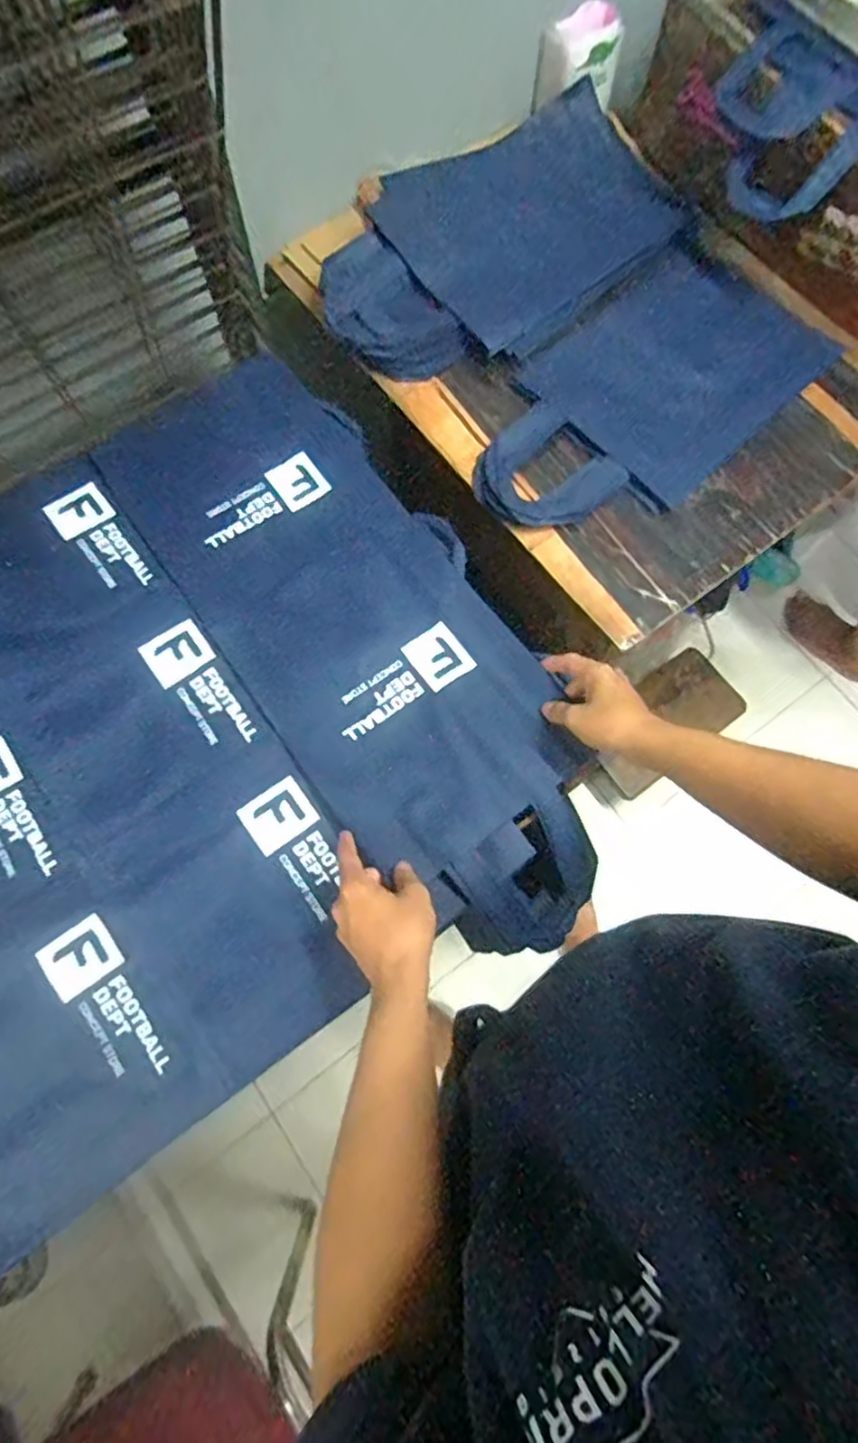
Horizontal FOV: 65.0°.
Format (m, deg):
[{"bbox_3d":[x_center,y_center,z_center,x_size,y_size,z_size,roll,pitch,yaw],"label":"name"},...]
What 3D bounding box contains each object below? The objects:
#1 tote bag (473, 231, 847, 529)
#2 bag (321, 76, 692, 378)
[{"bbox_3d":[0.254,-0.404,0.810,0.500,0.021,0.267,-41,78,-13],"label":"tote bag"},{"bbox_3d":[0.095,-0.617,0.858,0.512,0.042,0.295,-41,78,-13],"label":"bag"}]

